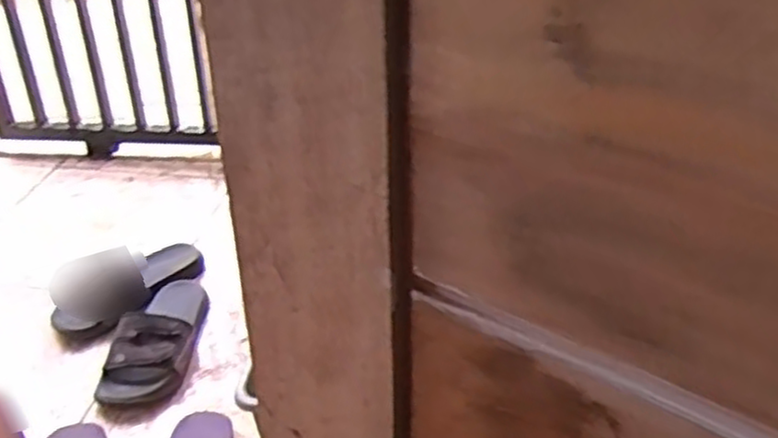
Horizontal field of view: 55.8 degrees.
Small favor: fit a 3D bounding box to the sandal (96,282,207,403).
[{"bbox_3d":[-0.352,0.166,1.124,0.114,0.063,0.264,1,33,2],"label":"sandal"}]

